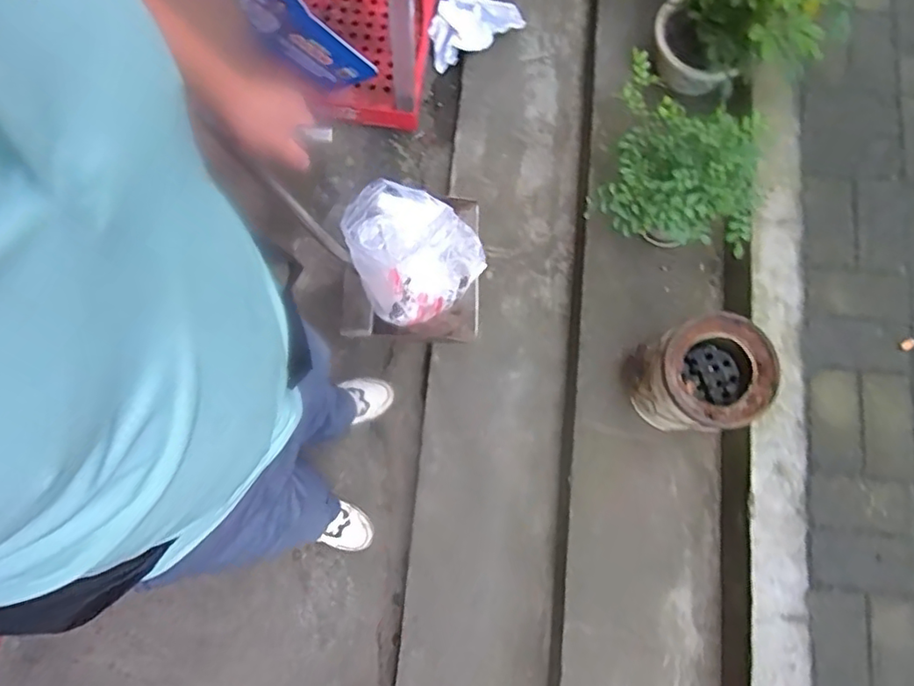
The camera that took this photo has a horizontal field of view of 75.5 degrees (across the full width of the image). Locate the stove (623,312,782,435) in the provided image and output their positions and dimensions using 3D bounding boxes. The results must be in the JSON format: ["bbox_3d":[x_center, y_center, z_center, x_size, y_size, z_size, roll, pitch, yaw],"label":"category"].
[{"bbox_3d":[0.408,0.065,1.020,0.164,0.225,0.171,0,78,0],"label":"stove"}]

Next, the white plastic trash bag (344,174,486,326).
[{"bbox_3d":[-0.086,-0.170,1.036,0.221,0.141,0.219,44,82,8],"label":"white plastic trash bag"}]

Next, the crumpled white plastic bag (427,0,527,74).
[{"bbox_3d":[0.034,-0.747,1.377,0.215,0.085,0.117,-22,79,-4],"label":"crumpled white plastic bag"}]

